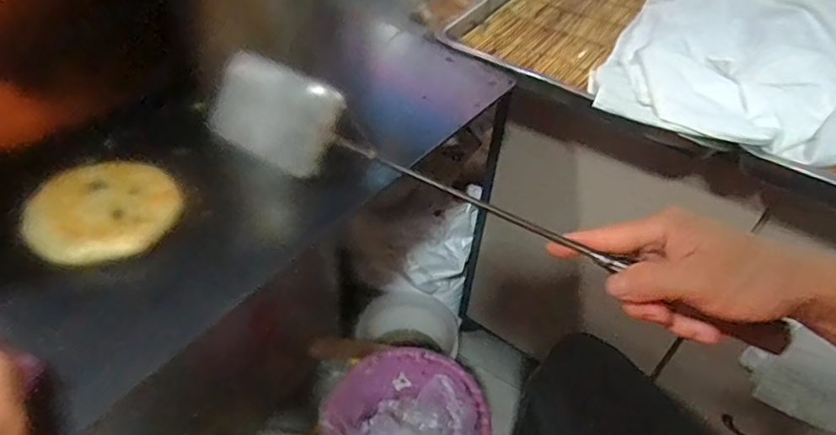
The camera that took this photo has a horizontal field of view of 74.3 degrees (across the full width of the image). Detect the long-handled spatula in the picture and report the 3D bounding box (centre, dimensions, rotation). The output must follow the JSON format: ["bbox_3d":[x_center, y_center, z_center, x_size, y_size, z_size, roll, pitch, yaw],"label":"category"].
[{"bbox_3d":[0.026,-0.010,0.413,0.458,0.082,0.018,27,23,14],"label":"long-handled spatula"}]

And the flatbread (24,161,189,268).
[{"bbox_3d":[-0.237,-0.007,0.419,0.102,0.017,0.096,3,44,-3],"label":"flatbread"}]

